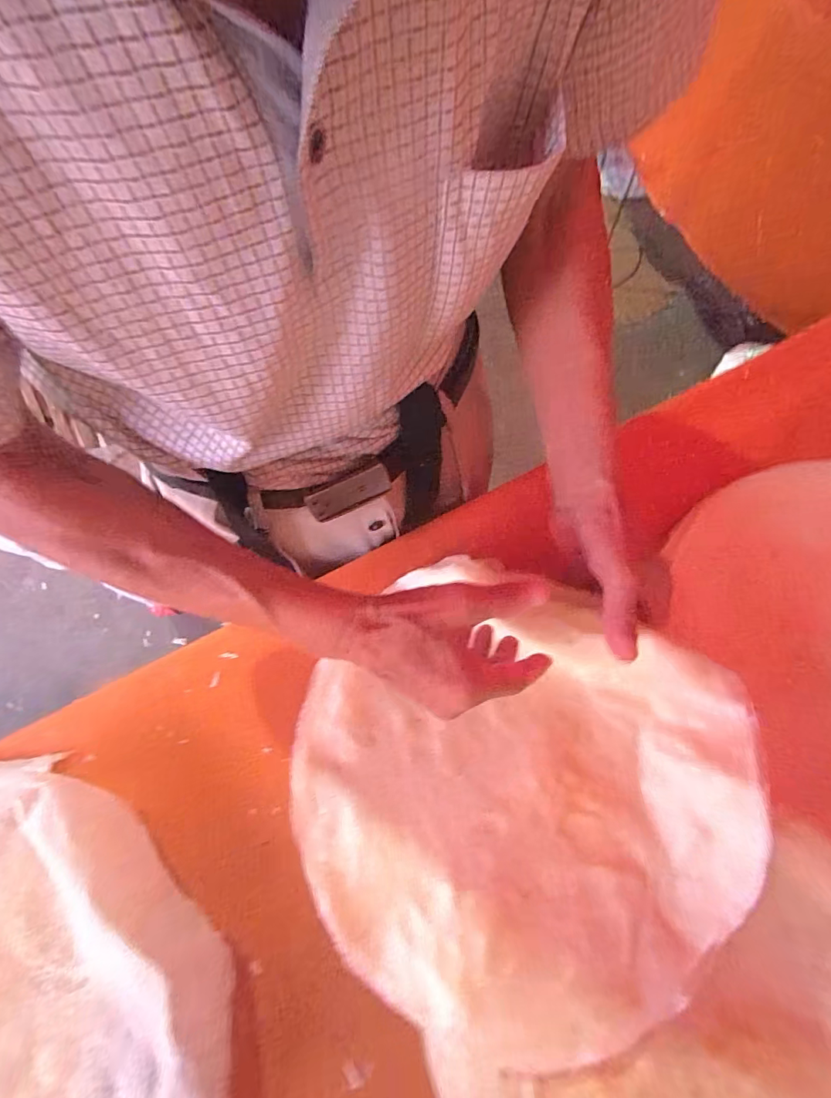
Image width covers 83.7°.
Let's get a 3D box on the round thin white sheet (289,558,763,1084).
[{"bbox_3d":[0.070,0.186,0.353,0.337,0.070,0.309,-1,71,2],"label":"round thin white sheet"}]

